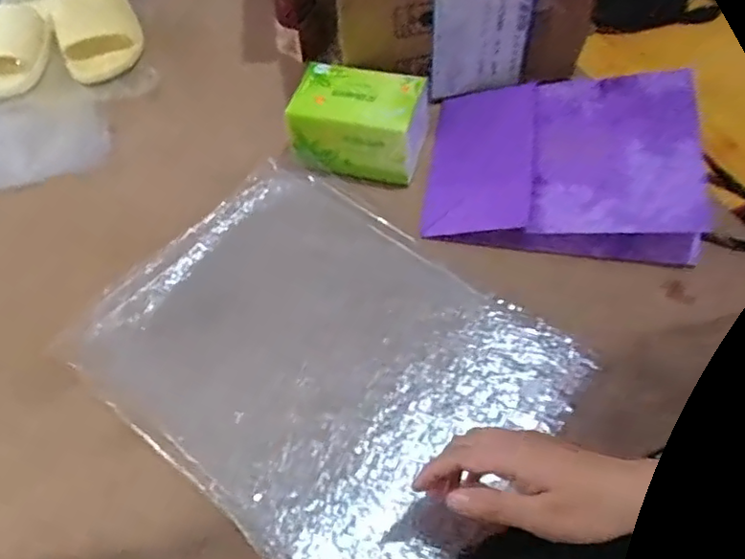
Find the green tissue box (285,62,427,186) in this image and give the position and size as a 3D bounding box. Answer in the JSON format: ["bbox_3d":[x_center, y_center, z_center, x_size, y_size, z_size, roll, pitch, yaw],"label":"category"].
[{"bbox_3d":[-0.013,-0.171,0.691,0.138,0.082,0.086,12,56,10],"label":"green tissue box"}]

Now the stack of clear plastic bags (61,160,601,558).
[{"bbox_3d":[-0.046,0.068,0.564,0.387,0.022,0.302,34,65,19],"label":"stack of clear plastic bags"}]

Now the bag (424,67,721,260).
[{"bbox_3d":[0.203,-0.130,0.679,0.266,0.073,0.216,7,55,6],"label":"bag"}]

